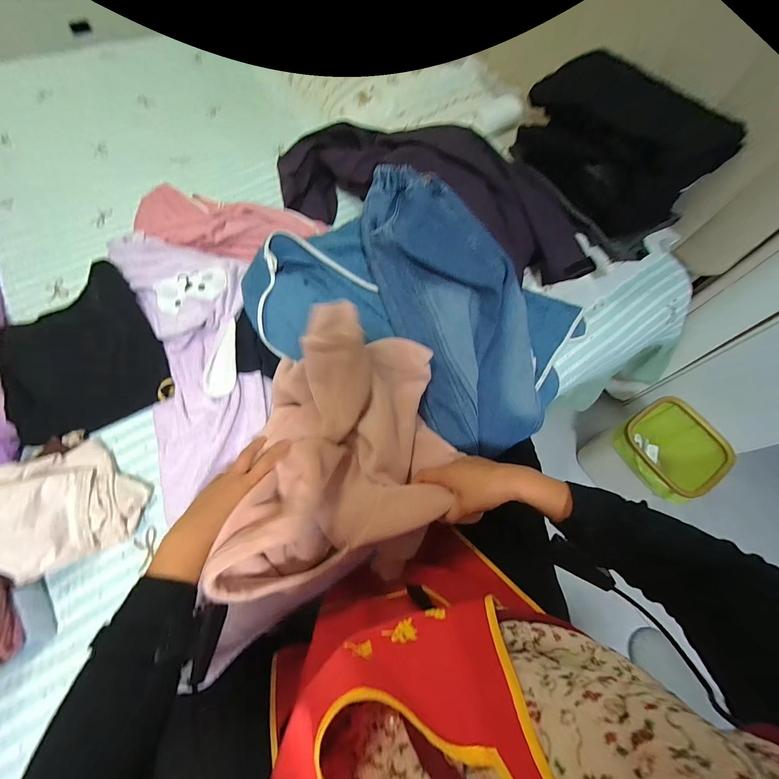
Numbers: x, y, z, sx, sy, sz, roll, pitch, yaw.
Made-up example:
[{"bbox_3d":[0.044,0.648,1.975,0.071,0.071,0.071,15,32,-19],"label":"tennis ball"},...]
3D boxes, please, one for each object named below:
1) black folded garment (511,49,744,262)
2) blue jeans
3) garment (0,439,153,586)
[{"bbox_3d":[0.425,-0.480,0.670,0.166,0.195,0.389,-39,73,-19],"label":"black folded garment"},{"bbox_3d":[0.115,-0.145,0.609,0.230,0.112,0.515,-21,85,-13],"label":"blue jeans"},{"bbox_3d":[-0.477,0.161,0.494,0.162,0.073,0.175,-26,69,-15],"label":"garment"}]

